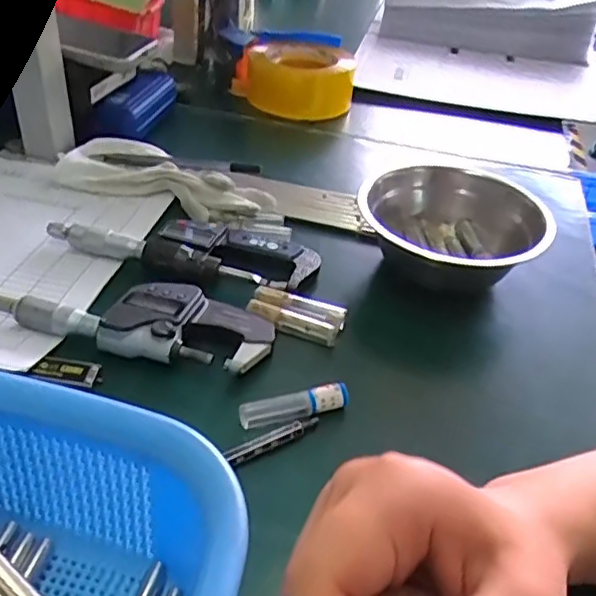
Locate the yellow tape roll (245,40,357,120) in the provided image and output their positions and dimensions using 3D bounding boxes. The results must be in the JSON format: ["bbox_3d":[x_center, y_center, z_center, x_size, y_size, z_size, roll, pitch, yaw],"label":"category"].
[{"bbox_3d":[0.004,-0.232,0.654,0.101,0.061,0.101,4,38,-3],"label":"yellow tape roll"}]

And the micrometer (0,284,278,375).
[{"bbox_3d":[-0.093,0.009,0.352,0.157,0.017,0.049,9,38,4],"label":"micrometer"}]

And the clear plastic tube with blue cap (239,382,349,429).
[{"bbox_3d":[-0.002,0.055,0.320,0.058,0.012,0.012,-7,40,-16],"label":"clear plastic tube with blue cap"}]

